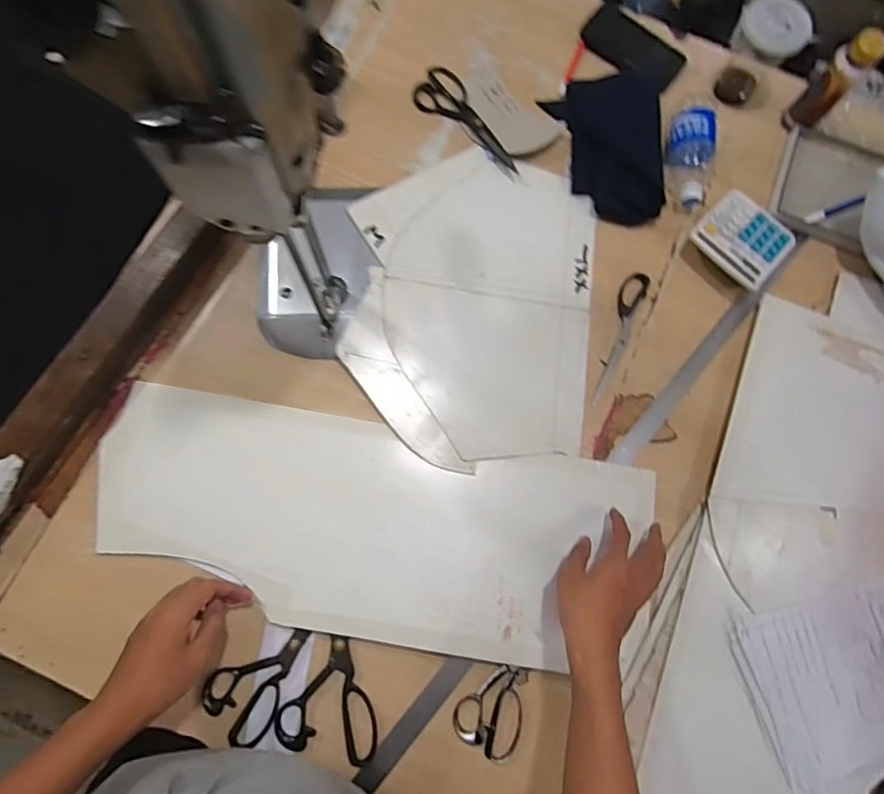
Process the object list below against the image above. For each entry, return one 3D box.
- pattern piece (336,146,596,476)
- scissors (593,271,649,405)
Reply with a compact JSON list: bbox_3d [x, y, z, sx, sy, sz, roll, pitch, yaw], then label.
[{"bbox_3d":[0.043,-0.133,0.697,0.320,0.010,0.439,8,76,-4],"label":"pattern piece"},{"bbox_3d":[0.239,-0.085,0.700,0.035,0.007,0.204,26,76,5],"label":"scissors"}]

